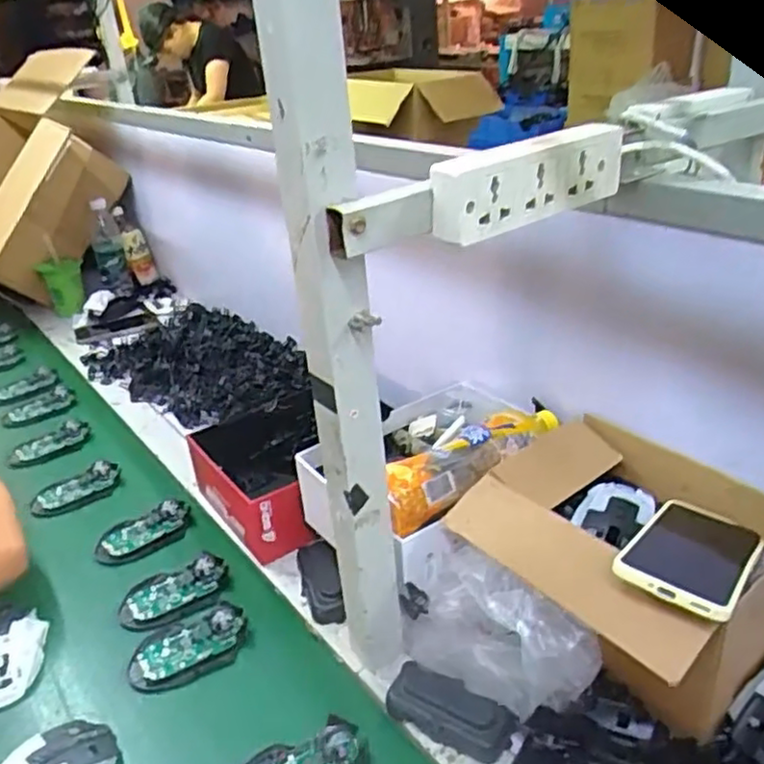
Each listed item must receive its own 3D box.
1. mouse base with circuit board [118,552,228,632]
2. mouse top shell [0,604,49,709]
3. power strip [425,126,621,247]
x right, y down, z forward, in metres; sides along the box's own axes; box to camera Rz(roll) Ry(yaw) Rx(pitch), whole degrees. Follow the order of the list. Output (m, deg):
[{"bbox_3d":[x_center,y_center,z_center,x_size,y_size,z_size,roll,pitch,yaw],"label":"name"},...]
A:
[{"bbox_3d":[-0.224,0.226,0.750,0.115,0.019,0.069,-18,31,-18],"label":"mouse base with circuit board"},{"bbox_3d":[-0.373,0.270,0.684,0.062,0.045,0.106,-13,29,-8],"label":"mouse top shell"},{"bbox_3d":[0.104,-0.140,0.484,0.167,0.052,0.023,-23,33,-25],"label":"power strip"}]

